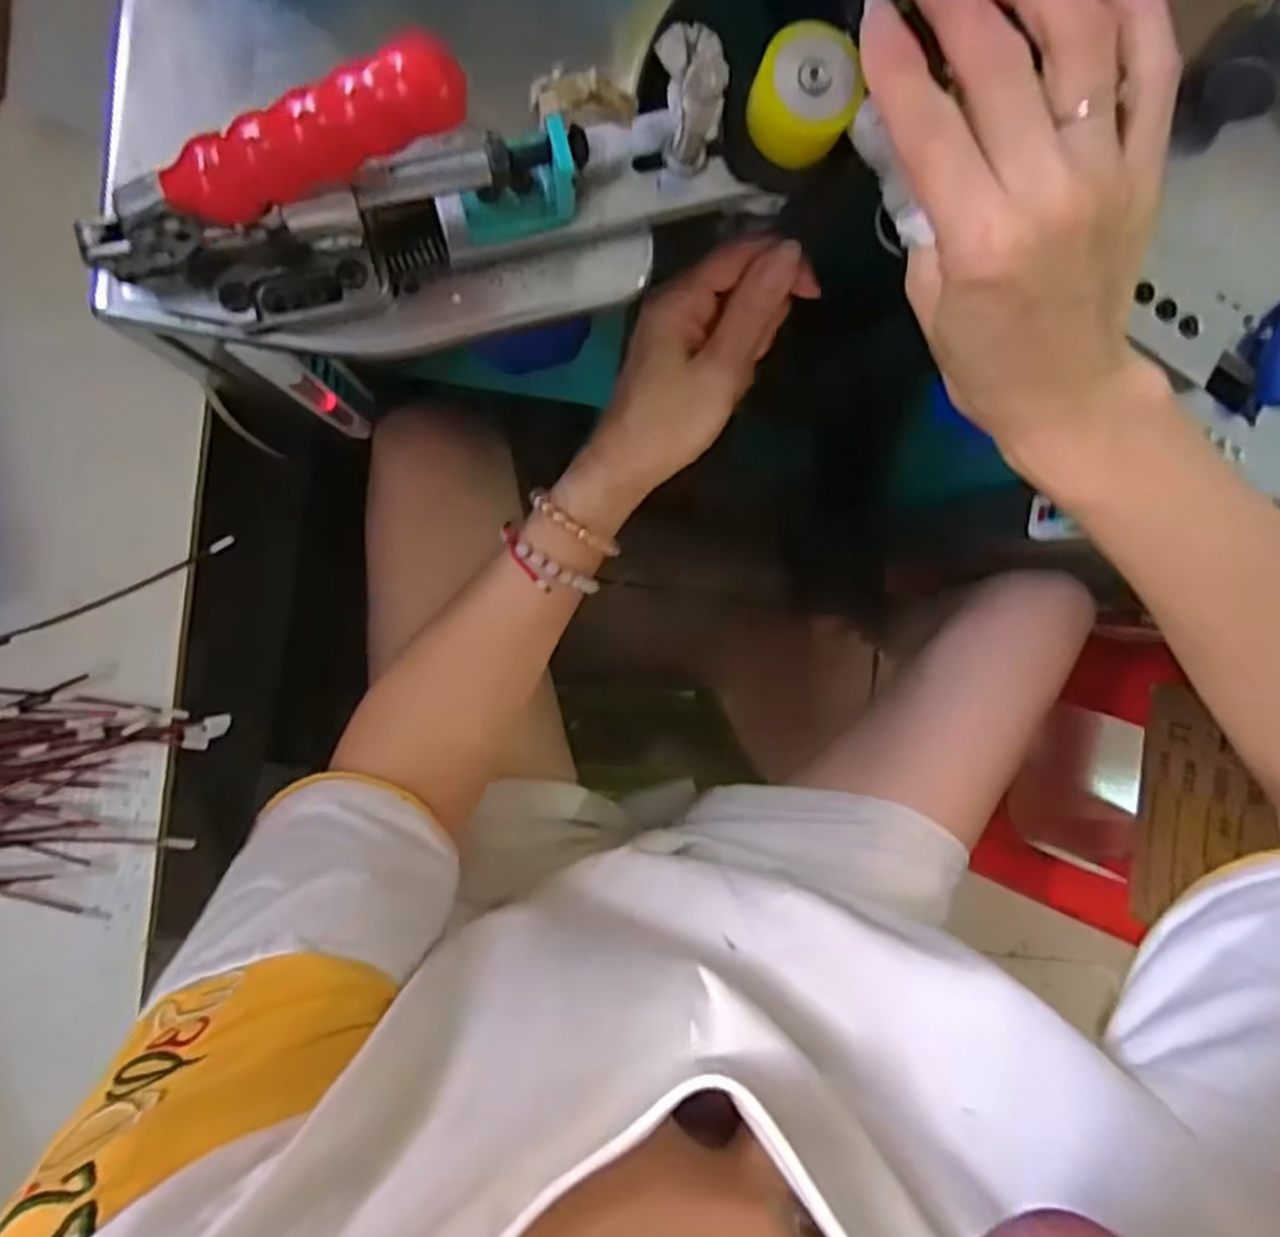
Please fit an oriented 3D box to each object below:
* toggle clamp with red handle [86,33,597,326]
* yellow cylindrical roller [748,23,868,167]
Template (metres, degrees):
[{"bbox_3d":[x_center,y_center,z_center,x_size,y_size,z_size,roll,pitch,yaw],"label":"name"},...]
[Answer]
[{"bbox_3d":[-0.093,-0.127,0.233,0.152,0.083,0.031,-14,94,-6],"label":"toggle clamp with red handle"},{"bbox_3d":[0.056,-0.178,0.260,0.034,0.019,0.037,0,93,-7],"label":"yellow cylindrical roller"}]

